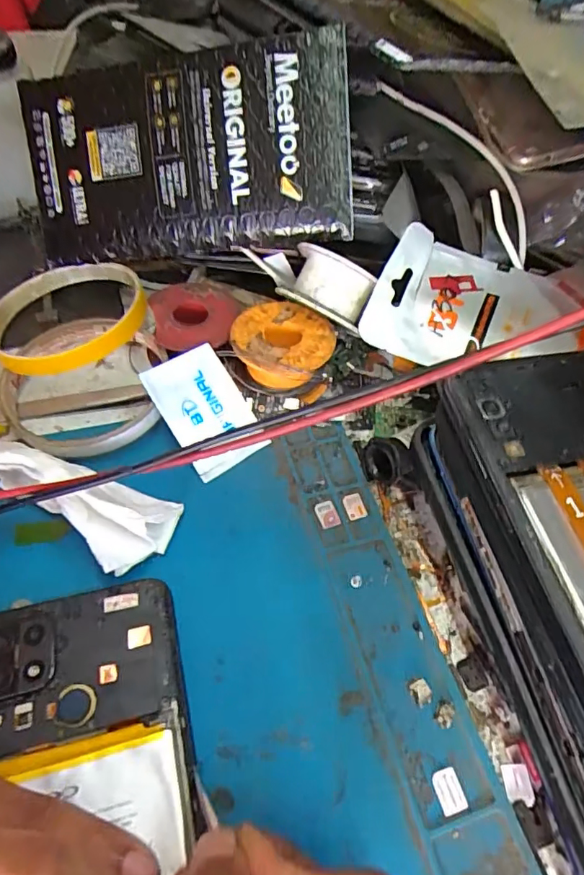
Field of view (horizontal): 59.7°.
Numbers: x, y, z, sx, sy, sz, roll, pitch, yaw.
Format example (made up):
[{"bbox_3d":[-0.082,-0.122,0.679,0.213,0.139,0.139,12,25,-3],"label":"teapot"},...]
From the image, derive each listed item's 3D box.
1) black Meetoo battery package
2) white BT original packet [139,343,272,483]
[{"bbox_3d":[-0.056,-0.147,0.269,0.170,0.096,0.017,-1,14,13],"label":"black Meetoo battery package"},{"bbox_3d":[-0.043,-0.013,0.253,0.039,0.008,0.060,-32,91,-21],"label":"white BT original packet"}]

